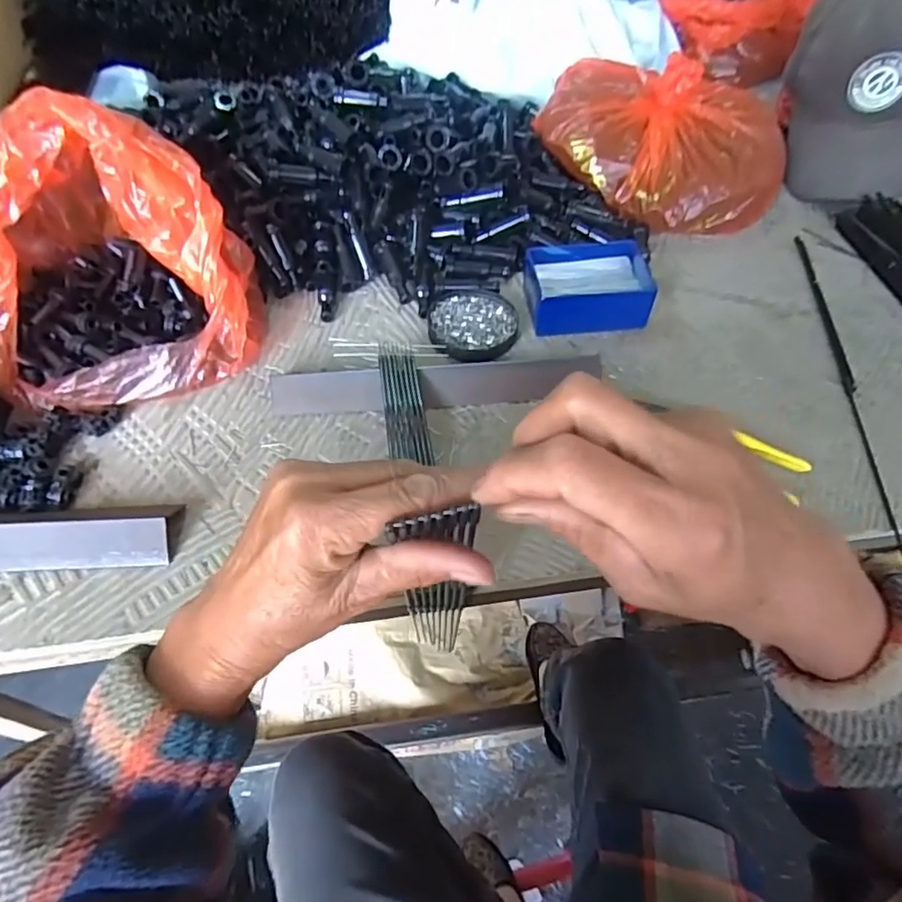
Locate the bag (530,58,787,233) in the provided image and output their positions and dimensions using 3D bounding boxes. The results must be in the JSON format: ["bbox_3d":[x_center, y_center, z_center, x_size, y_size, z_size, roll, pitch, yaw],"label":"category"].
[{"bbox_3d":[0.230,-0.328,0.653,0.266,0.114,0.178,4,55,4],"label":"bag"}]

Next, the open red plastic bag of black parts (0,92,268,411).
[{"bbox_3d":[-0.305,-0.161,0.493,0.240,0.166,0.226,37,63,24],"label":"open red plastic bag of black parts"}]

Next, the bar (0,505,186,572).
[{"bbox_3d":[-0.318,0.066,0.420,0.254,0.033,0.031,-2,55,0],"label":"bar"}]

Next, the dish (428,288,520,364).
[{"bbox_3d":[0.022,-0.121,0.566,0.082,0.011,0.086,0,55,1],"label":"dish"}]

